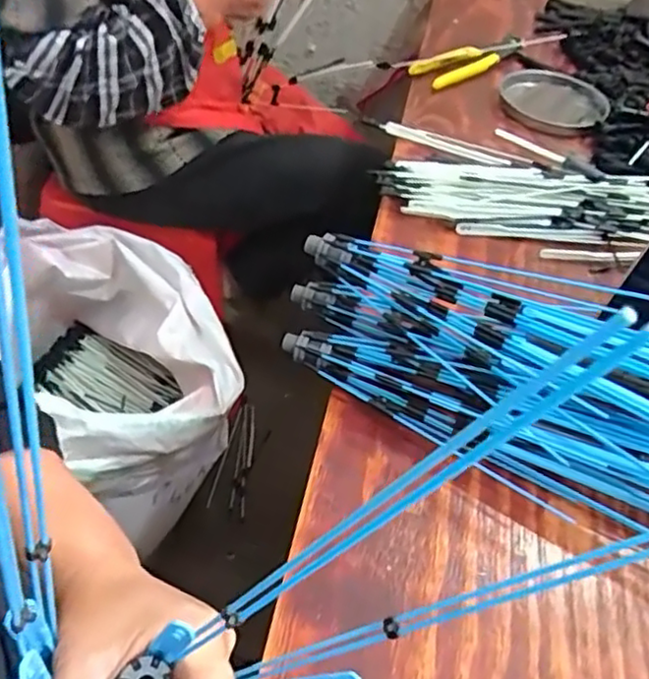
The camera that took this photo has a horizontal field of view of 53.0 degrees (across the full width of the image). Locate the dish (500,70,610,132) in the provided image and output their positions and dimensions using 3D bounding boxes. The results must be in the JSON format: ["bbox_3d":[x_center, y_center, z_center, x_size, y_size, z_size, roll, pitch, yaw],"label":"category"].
[{"bbox_3d":[0.287,-0.301,0.814,0.127,0.015,0.141,14,47,4],"label":"dish"}]

